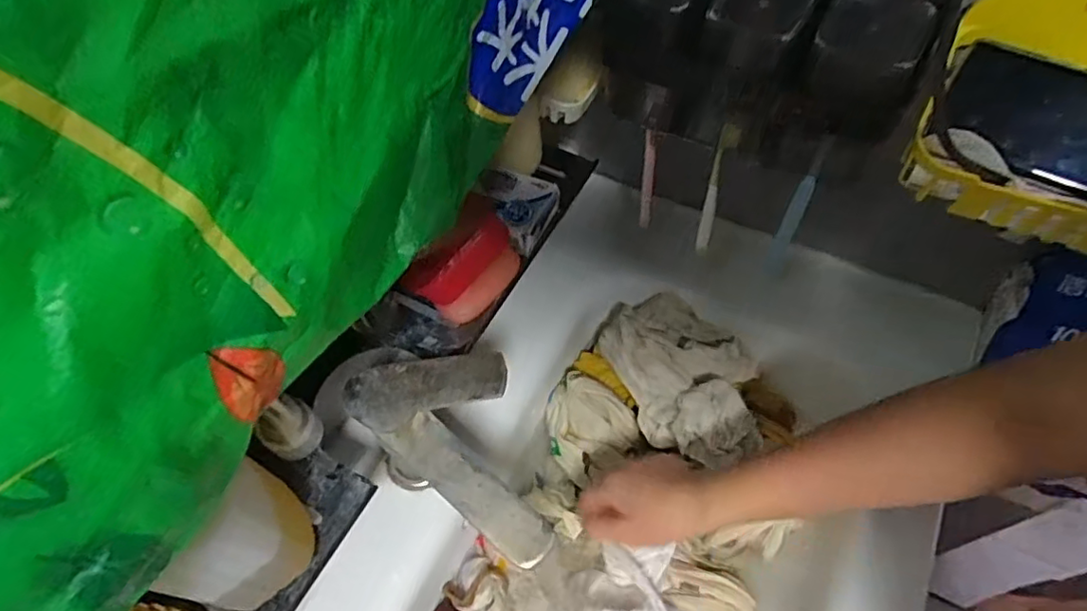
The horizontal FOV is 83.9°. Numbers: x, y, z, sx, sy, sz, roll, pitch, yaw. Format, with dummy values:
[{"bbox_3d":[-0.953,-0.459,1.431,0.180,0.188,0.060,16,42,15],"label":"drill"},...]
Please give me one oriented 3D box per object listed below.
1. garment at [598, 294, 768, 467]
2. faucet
[{"bbox_3d":[0.147,0.068,0.627,0.189,0.063,0.144,32,64,21],"label":"garment"},{"bbox_3d":[-0.053,0.089,0.419,0.171,0.072,0.093,33,65,21],"label":"faucet"}]

